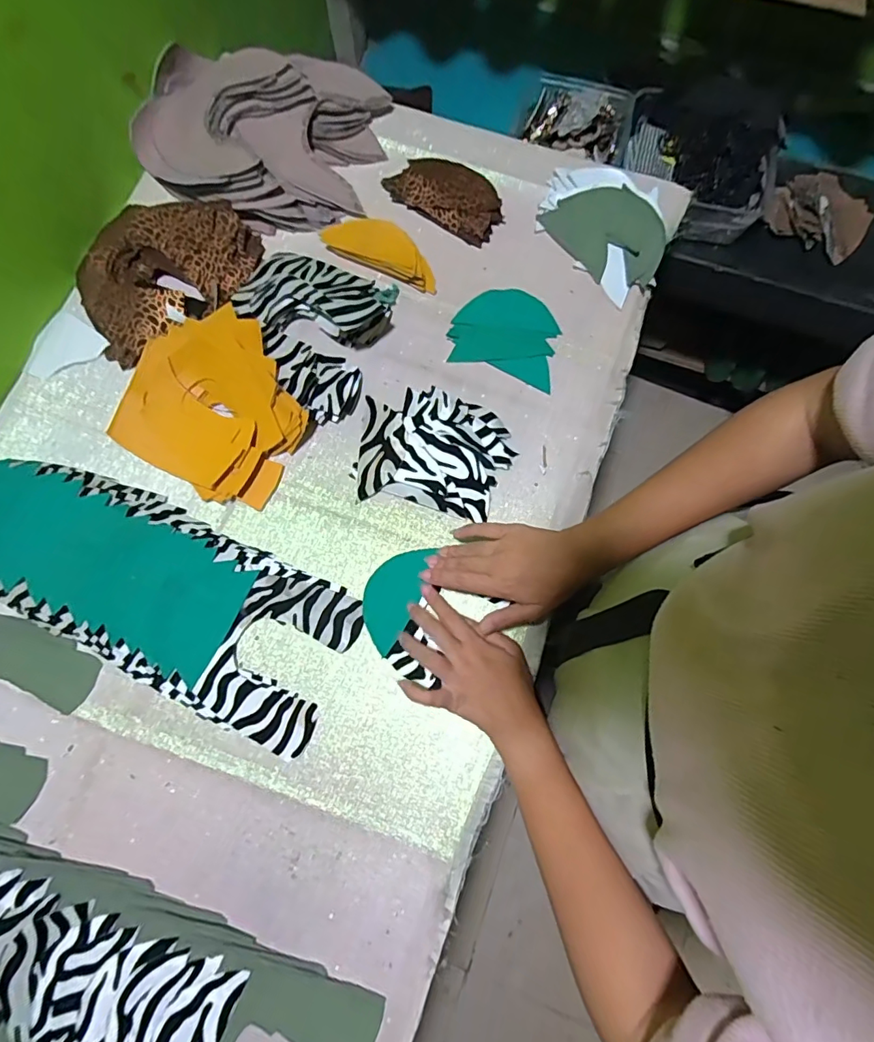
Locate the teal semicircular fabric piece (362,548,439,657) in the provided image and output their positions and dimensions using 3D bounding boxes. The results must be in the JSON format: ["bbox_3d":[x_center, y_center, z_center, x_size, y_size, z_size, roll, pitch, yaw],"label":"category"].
[{"bbox_3d":[-0.044,0.071,0.498,0.051,0.009,0.105,24,77,6],"label":"teal semicircular fabric piece"}]

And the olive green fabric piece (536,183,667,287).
[{"bbox_3d":[0.196,-0.329,0.575,0.136,0.013,0.090,45,103,5],"label":"olive green fabric piece"}]

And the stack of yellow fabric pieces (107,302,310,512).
[{"bbox_3d":[-0.223,-0.119,0.516,0.174,0.056,0.168,30,77,7],"label":"stack of yellow fabric pieces"}]

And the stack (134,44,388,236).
[{"bbox_3d":[-0.209,-0.450,0.577,0.273,0.052,0.201,12,76,3],"label":"stack"}]

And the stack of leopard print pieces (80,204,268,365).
[{"bbox_3d":[-0.310,-0.273,0.562,0.157,0.036,0.202,26,77,6],"label":"stack of leopard print pieces"}]

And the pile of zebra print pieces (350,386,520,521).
[{"bbox_3d":[-0.005,-0.073,0.521,0.152,0.025,0.120,12,76,3],"label":"pile of zebra print pieces"}]

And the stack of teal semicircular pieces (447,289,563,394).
[{"bbox_3d":[0.079,-0.210,0.564,0.118,0.005,0.100,19,76,5],"label":"stack of teal semicircular pieces"}]

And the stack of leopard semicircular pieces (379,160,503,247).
[{"bbox_3d":[0.012,-0.387,0.602,0.139,0.023,0.078,30,77,7],"label":"stack of leopard semicircular pieces"}]

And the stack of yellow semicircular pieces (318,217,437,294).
[{"bbox_3d":[-0.059,-0.313,0.581,0.135,0.025,0.060,25,77,6],"label":"stack of yellow semicircular pieces"}]

